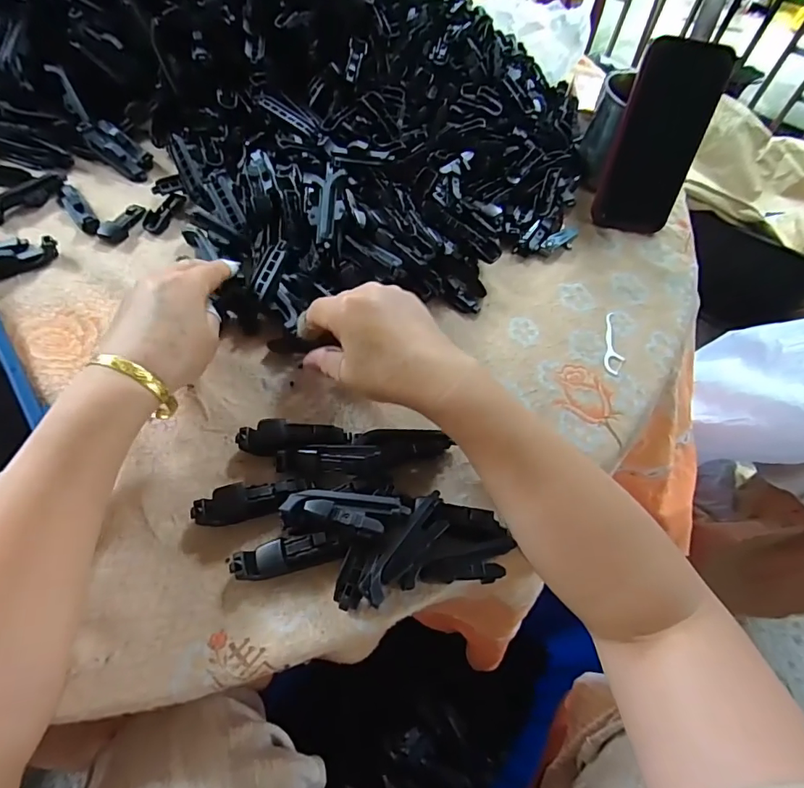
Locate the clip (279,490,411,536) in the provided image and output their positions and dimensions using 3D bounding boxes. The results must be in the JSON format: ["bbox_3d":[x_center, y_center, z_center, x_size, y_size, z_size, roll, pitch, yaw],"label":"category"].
[{"bbox_3d":[-0.035,0.070,0.281,0.074,0.018,0.025,-4,58,8],"label":"clip"}]

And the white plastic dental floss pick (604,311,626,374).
[{"bbox_3d":[0.185,-0.044,0.416,0.017,0.004,0.070,16,58,5],"label":"white plastic dental floss pick"}]

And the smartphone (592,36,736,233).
[{"bbox_3d":[0.243,-0.238,0.456,0.079,0.157,0.016,11,33,5],"label":"smartphone"}]

